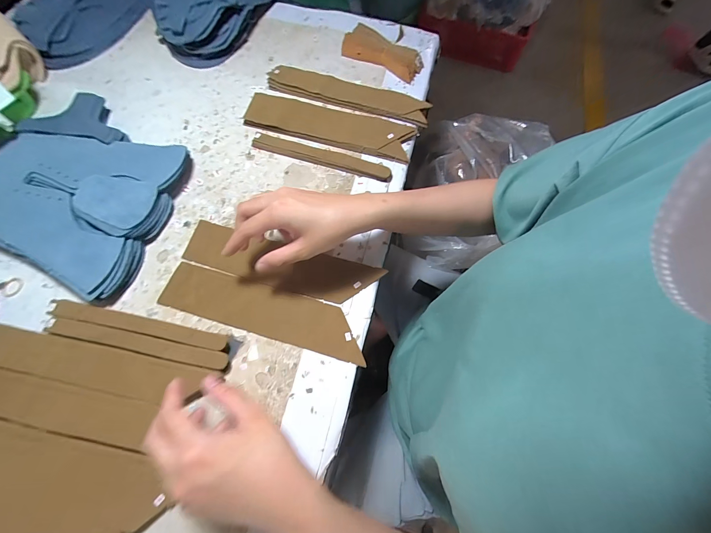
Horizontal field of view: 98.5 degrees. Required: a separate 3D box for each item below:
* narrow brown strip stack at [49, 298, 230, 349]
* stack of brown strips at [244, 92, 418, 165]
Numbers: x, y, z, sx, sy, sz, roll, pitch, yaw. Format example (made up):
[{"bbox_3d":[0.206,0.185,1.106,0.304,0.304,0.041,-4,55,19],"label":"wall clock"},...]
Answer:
[{"bbox_3d":[-0.230,0.062,0.328,0.189,0.012,0.018,11,66,2],"label":"narrow brown strip stack"},{"bbox_3d":[-0.034,-0.204,0.439,0.231,0.018,0.072,17,66,5],"label":"stack of brown strips"}]

